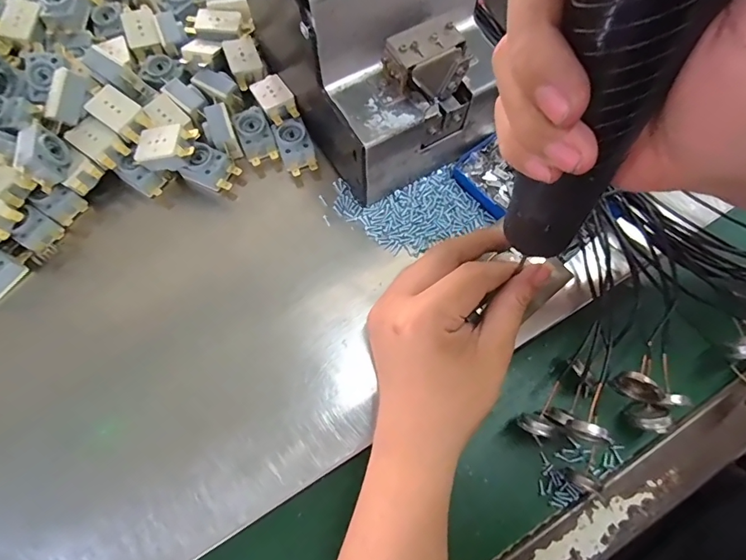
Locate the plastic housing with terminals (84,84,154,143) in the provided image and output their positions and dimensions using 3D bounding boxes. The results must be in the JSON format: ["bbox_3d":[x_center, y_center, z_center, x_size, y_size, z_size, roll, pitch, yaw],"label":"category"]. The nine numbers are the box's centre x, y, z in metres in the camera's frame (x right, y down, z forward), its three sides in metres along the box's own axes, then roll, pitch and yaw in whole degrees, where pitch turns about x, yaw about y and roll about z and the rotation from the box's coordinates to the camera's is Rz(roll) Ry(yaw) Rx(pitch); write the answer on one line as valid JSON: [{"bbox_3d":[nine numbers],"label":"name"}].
[{"bbox_3d":[-0.192,-0.126,0.333,0.044,0.016,0.027,37,75,11],"label":"plastic housing with terminals"}]

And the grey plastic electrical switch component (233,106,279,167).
[{"bbox_3d":[-0.095,-0.117,0.354,0.026,0.014,0.043,-22,73,-7],"label":"grey plastic electrical switch component"}]

